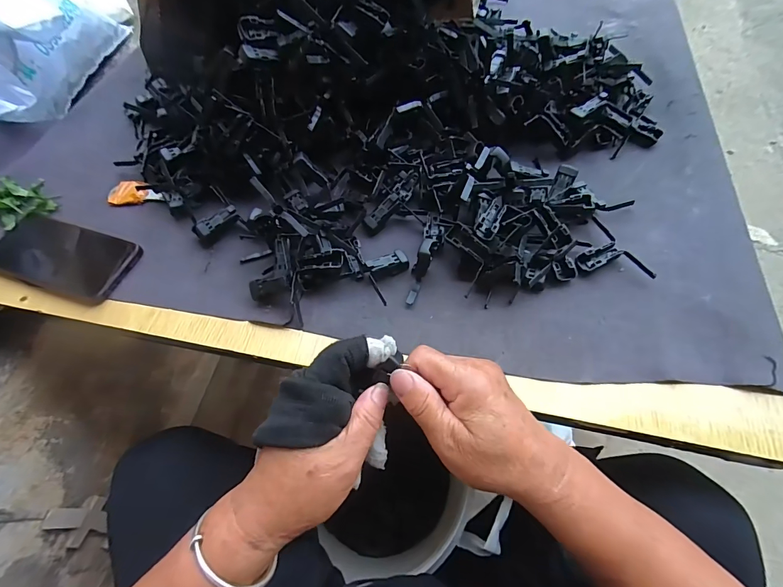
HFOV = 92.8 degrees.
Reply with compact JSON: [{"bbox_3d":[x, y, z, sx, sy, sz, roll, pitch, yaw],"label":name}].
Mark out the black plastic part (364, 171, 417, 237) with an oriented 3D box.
[{"bbox_3d":[0.002,-0.107,0.421,0.024,0.027,0.091,28,66,19],"label":"black plastic part"}]

